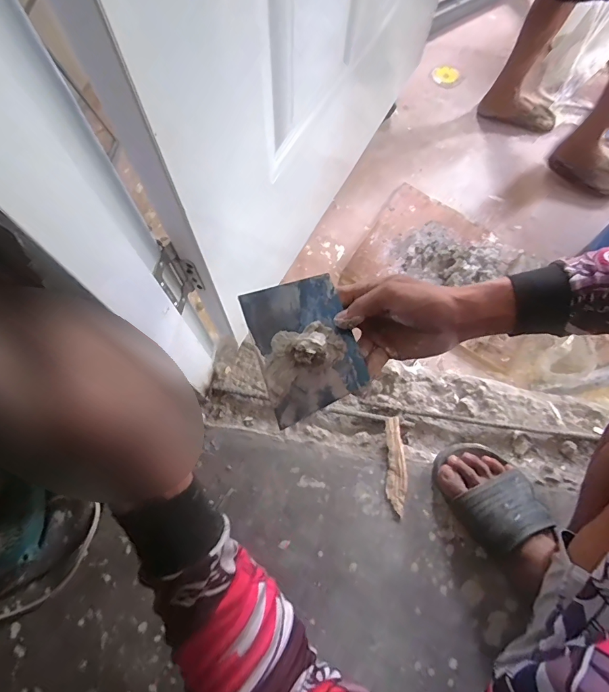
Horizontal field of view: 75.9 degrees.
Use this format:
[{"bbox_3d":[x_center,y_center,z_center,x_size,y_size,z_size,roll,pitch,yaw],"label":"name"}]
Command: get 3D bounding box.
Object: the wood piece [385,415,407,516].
[{"bbox_3d":[0.145,0.187,0.615,0.031,0.020,0.142,3,71,-1],"label":"wood piece"}]

